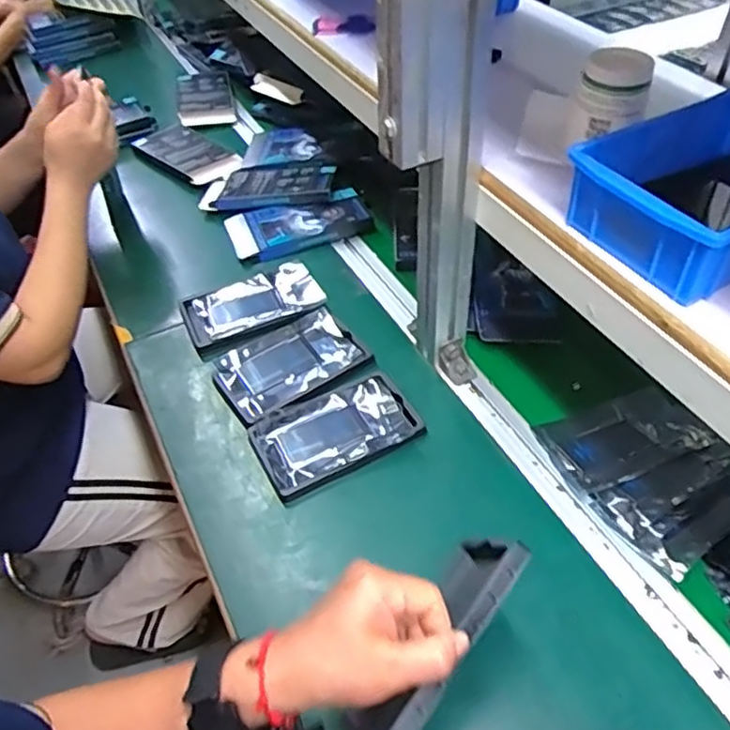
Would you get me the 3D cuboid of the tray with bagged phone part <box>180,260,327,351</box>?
[{"bbox_3d":[-0.136,-0.073,0.788,0.163,0.014,0.103,-20,50,-13],"label":"tray with bagged phone part"}]

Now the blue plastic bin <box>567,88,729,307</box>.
[{"bbox_3d":[0.264,-0.133,0.480,0.203,0.060,0.129,-23,50,-17],"label":"blue plastic bin"}]

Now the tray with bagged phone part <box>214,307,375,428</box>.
[{"bbox_3d":[-0.082,-0.002,0.723,0.157,0.017,0.103,-27,52,-18],"label":"tray with bagged phone part"}]

